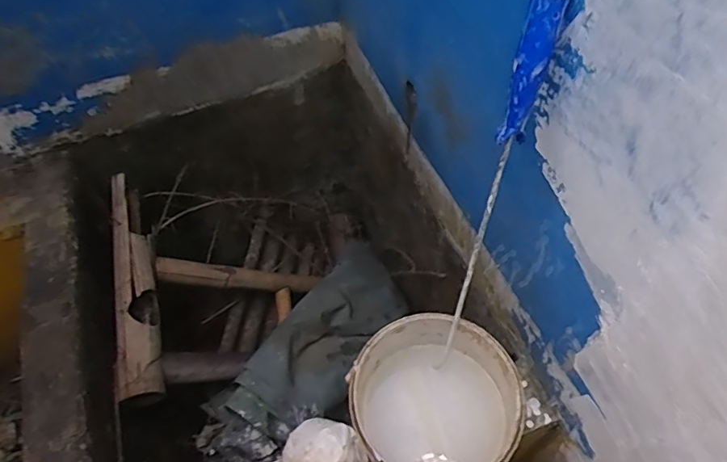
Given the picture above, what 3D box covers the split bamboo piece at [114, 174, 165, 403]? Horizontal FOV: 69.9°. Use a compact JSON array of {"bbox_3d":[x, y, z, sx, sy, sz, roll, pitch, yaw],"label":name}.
[{"bbox_3d":[-0.443,0.088,1.006,0.073,0.059,0.475,-14,58,-5],"label":"split bamboo piece"}]

